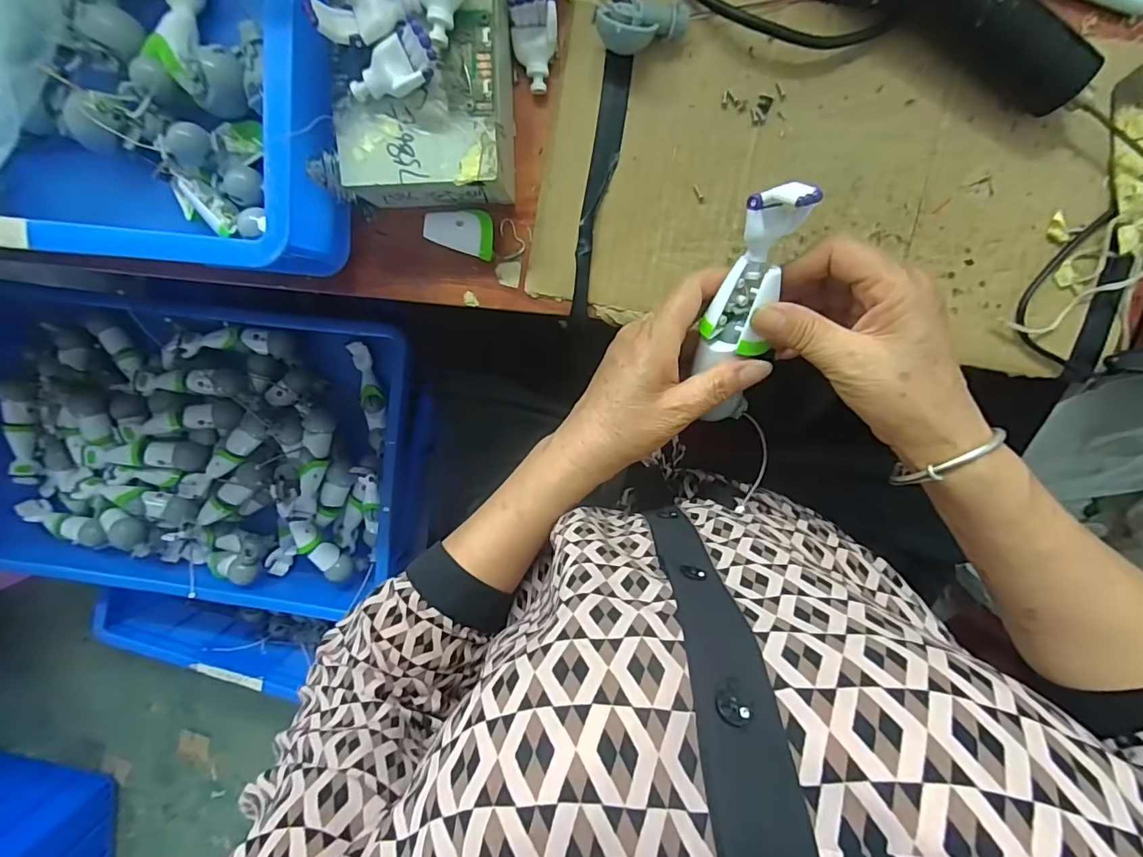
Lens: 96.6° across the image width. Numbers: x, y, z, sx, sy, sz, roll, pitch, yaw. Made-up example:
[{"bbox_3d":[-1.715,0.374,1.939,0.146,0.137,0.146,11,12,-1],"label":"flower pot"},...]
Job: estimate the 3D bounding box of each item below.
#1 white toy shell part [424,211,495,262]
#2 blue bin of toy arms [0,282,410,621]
[{"bbox_3d":[-0.071,-0.129,0.333,0.043,0.019,0.026,19,99,2],"label":"white toy shell part"},{"bbox_3d":[-0.483,0.036,0.655,0.542,0.089,0.353,7,98,4],"label":"blue bin of toy arms"}]

